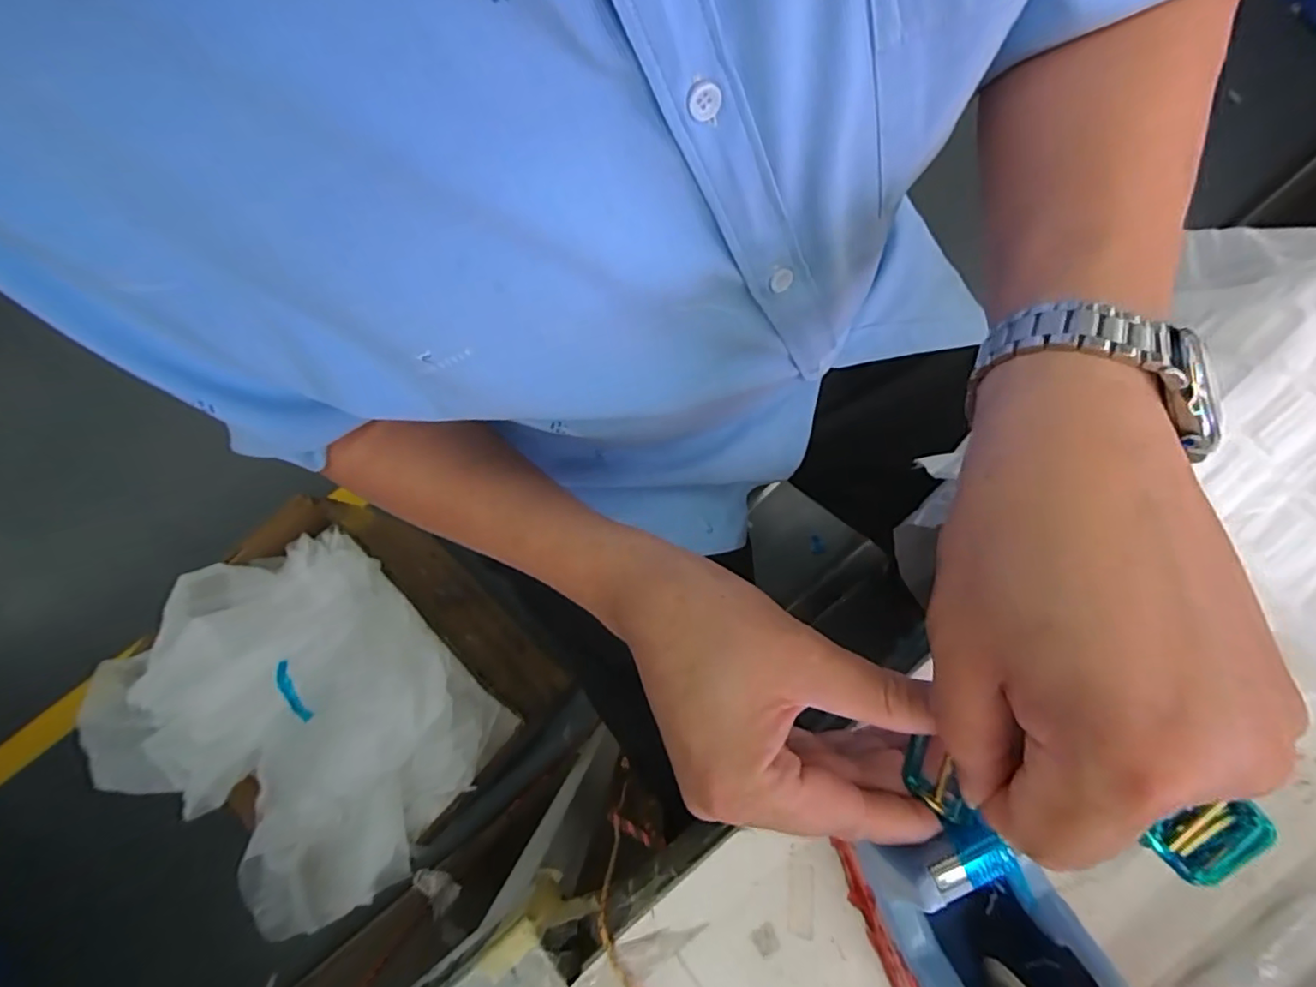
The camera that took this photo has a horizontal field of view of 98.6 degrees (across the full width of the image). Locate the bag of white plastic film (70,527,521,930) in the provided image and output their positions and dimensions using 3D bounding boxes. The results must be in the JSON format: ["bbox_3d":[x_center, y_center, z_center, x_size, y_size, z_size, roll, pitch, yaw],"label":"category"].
[{"bbox_3d":[-0.435,0.277,0.658,0.375,0.121,0.403,-44,81,-7],"label":"bag of white plastic film"}]

